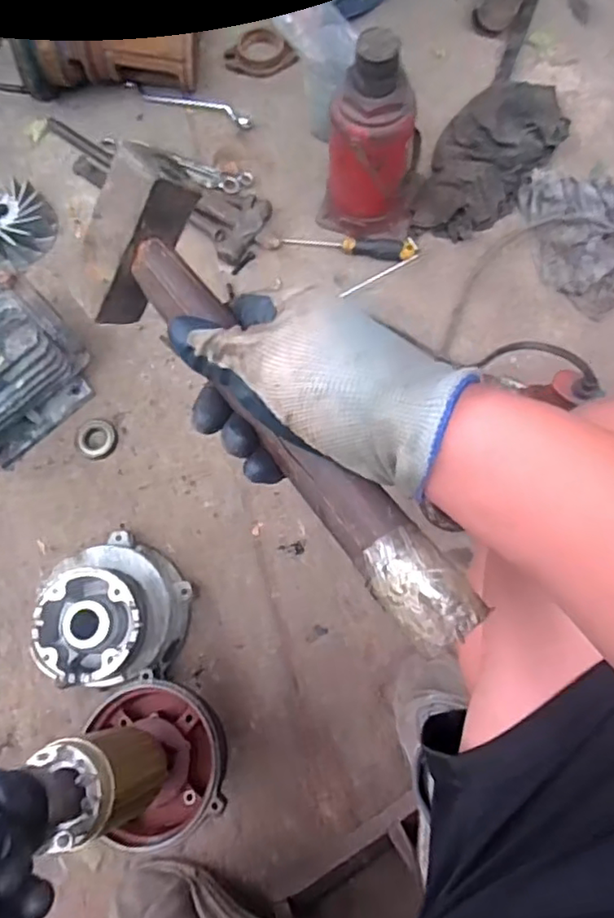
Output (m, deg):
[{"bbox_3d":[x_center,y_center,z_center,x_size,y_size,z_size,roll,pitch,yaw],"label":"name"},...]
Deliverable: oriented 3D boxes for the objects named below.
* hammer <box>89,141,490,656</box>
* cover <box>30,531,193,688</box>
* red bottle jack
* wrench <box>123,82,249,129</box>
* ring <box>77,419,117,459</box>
[{"bbox_3d":[-0.028,-0.031,0.319,0.080,0.078,0.309,-34,72,-8],"label":"hammer"},{"bbox_3d":[-0.248,0.194,0.791,0.167,0.130,0.180,5,74,5],"label":"cover"},{"bbox_3d":[0.097,-0.452,0.866,0.143,0.281,0.119,12,75,7],"label":"red bottle jack"},{"bbox_3d":[-0.209,-0.637,1.068,0.245,0.019,0.036,22,76,7],"label":"wrench"},{"bbox_3d":[-0.319,-0.031,0.907,0.065,0.015,0.058,35,78,12],"label":"ring"}]

